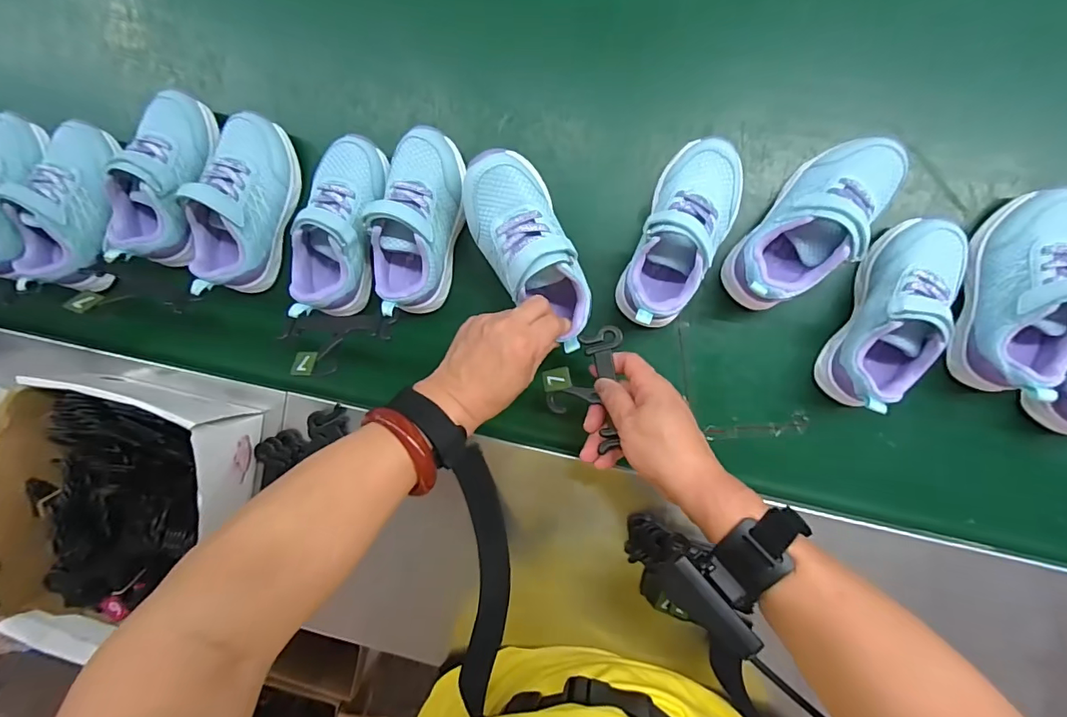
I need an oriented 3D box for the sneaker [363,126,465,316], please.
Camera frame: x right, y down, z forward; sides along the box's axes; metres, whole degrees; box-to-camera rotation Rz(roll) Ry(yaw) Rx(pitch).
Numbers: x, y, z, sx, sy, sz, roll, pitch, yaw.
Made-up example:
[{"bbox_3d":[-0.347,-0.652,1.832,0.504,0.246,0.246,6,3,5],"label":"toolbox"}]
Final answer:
[{"bbox_3d":[-0.102,-0.121,0.433,0.067,0.063,0.163,12,97,6],"label":"sneaker"}]

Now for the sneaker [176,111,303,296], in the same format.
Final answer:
[{"bbox_3d":[-0.273,-0.142,0.446,0.067,0.060,0.167,18,97,5],"label":"sneaker"}]

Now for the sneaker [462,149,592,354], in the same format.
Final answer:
[{"bbox_3d":[-0.002,-0.087,0.393,0.067,0.074,0.162,-31,102,8],"label":"sneaker"}]

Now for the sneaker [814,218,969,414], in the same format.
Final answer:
[{"bbox_3d":[0.294,-0.034,0.392,0.058,0.077,0.155,23,98,5],"label":"sneaker"}]

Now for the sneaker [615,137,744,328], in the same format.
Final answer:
[{"bbox_3d":[0.126,-0.103,0.403,0.070,0.078,0.162,23,98,5],"label":"sneaker"}]

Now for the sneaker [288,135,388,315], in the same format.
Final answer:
[{"bbox_3d":[-0.174,-0.118,0.442,0.072,0.069,0.165,16,97,6],"label":"sneaker"}]

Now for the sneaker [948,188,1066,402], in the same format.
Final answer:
[{"bbox_3d":[0.394,-0.050,0.380,0.069,0.068,0.159,8,96,7],"label":"sneaker"}]

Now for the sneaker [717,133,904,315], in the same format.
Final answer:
[{"bbox_3d":[0.231,-0.109,0.394,0.072,0.077,0.160,41,99,2],"label":"sneaker"}]

